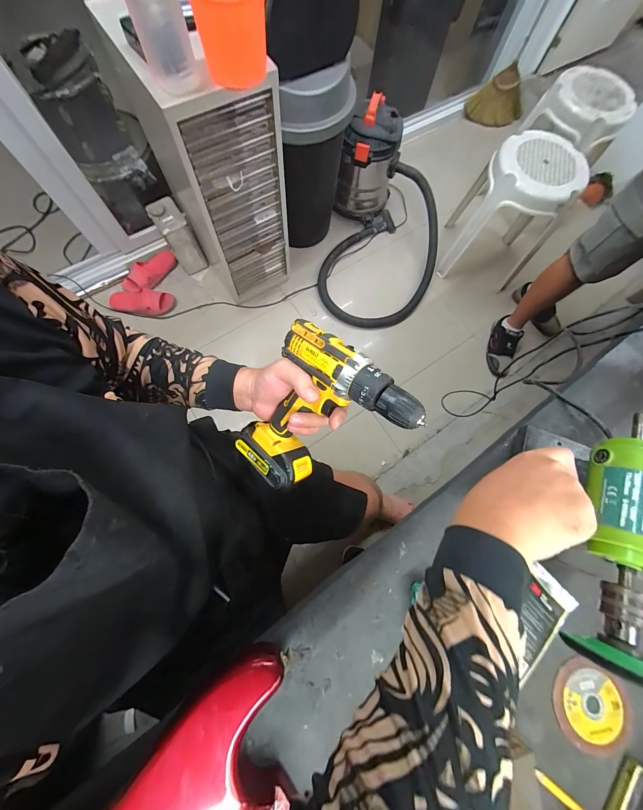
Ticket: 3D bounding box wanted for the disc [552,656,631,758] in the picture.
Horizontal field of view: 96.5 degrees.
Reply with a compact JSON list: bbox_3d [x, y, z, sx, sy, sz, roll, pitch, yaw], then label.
[{"bbox_3d":[0.305,0.341,0.322,0.089,0.005,0.081,0,76,-1],"label":"disc"}]

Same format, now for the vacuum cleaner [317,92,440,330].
[{"bbox_3d":[0.269,-0.738,1.181,0.499,0.364,0.741,10,76,2],"label":"vacuum cleaner"}]

